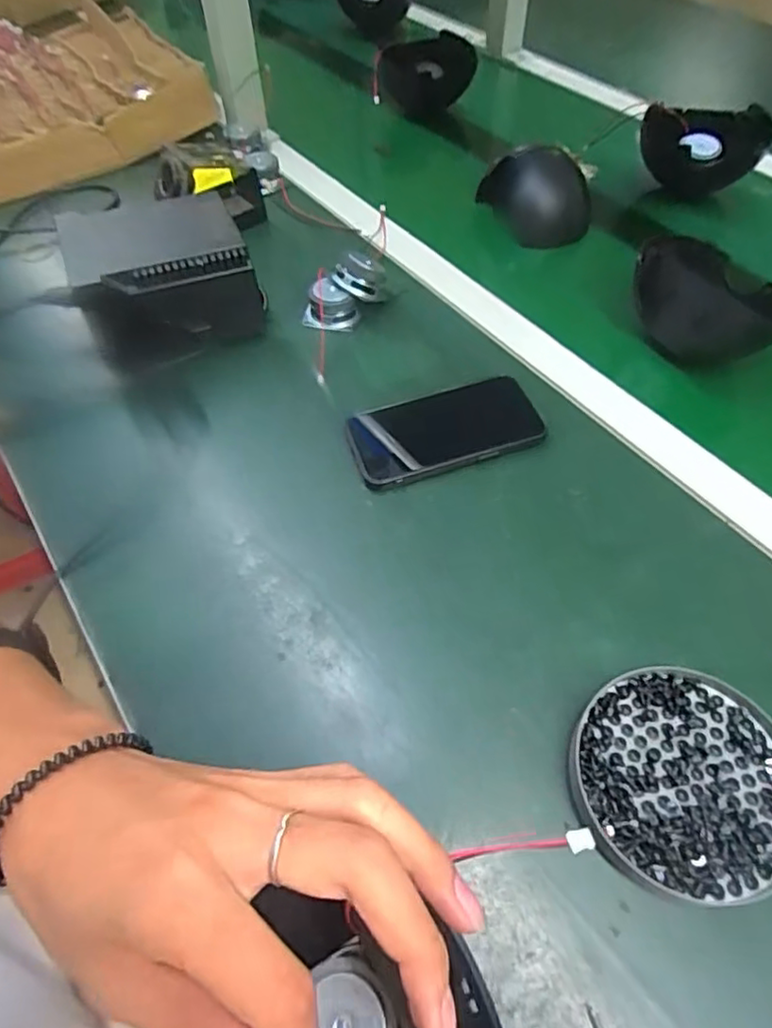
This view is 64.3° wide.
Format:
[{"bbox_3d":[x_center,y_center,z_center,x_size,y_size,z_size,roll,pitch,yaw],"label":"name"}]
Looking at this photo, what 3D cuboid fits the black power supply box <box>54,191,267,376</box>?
[{"bbox_3d":[-0.191,-0.199,0.527,0.142,0.095,0.103,-20,57,-11],"label":"black power supply box"}]

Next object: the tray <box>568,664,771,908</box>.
[{"bbox_3d":[0.159,0.141,0.327,0.118,0.017,0.110,-1,55,2],"label":"tray"}]

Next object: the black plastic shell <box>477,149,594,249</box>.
[{"bbox_3d":[0.152,-0.328,0.634,0.115,0.066,0.069,10,56,9],"label":"black plastic shell"}]

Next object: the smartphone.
[{"bbox_3d":[0.043,-0.066,0.476,0.140,0.015,0.073,-15,56,-8],"label":"smartphone"}]

